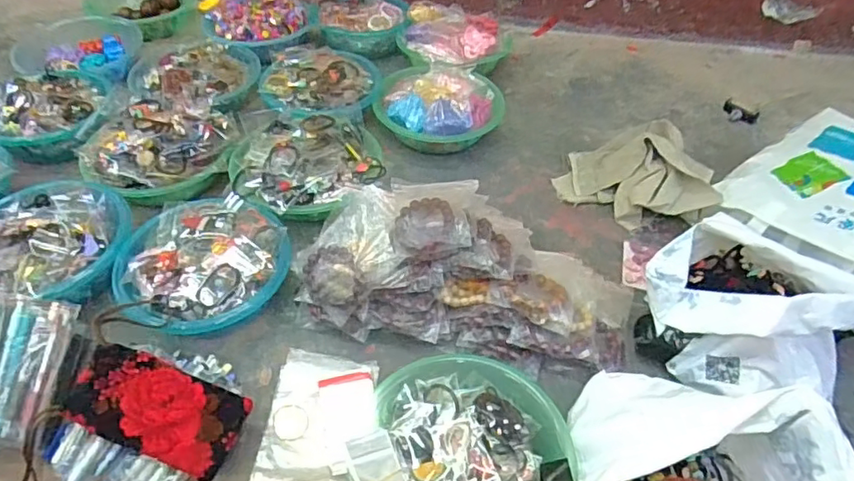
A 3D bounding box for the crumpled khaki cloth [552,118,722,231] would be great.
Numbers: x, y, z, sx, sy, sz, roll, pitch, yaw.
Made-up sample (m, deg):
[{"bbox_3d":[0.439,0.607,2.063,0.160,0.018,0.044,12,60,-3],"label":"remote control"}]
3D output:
[{"bbox_3d":[0.346,-0.116,0.956,0.237,0.100,0.185,5,47,2],"label":"crumpled khaki cloth"}]

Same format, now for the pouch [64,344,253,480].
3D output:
[{"bbox_3d":[-0.292,0.184,0.618,0.175,0.015,0.092,25,66,-2],"label":"pouch"}]

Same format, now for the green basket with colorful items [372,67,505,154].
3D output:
[{"bbox_3d":[0.024,-0.243,1.056,0.230,0.103,0.191,10,47,6],"label":"green basket with colorful items"}]

